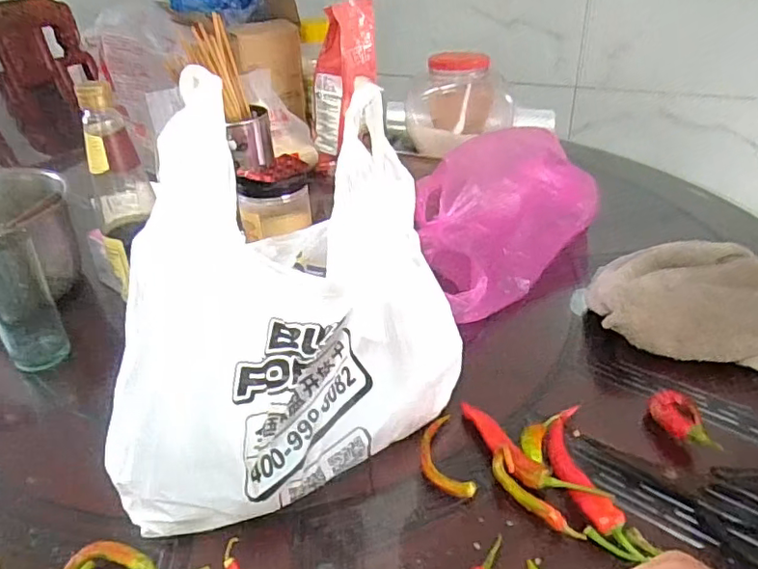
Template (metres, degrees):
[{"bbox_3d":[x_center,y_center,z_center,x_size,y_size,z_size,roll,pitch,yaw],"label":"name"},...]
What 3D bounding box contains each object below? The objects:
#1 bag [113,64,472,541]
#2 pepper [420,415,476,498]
[{"bbox_3d":[-0.062,0.021,0.407,0.274,0.263,0.124,-24,38,-31],"label":"bag"},{"bbox_3d":[0.048,0.132,0.445,0.032,0.010,0.080,-7,32,-7],"label":"pepper"}]

